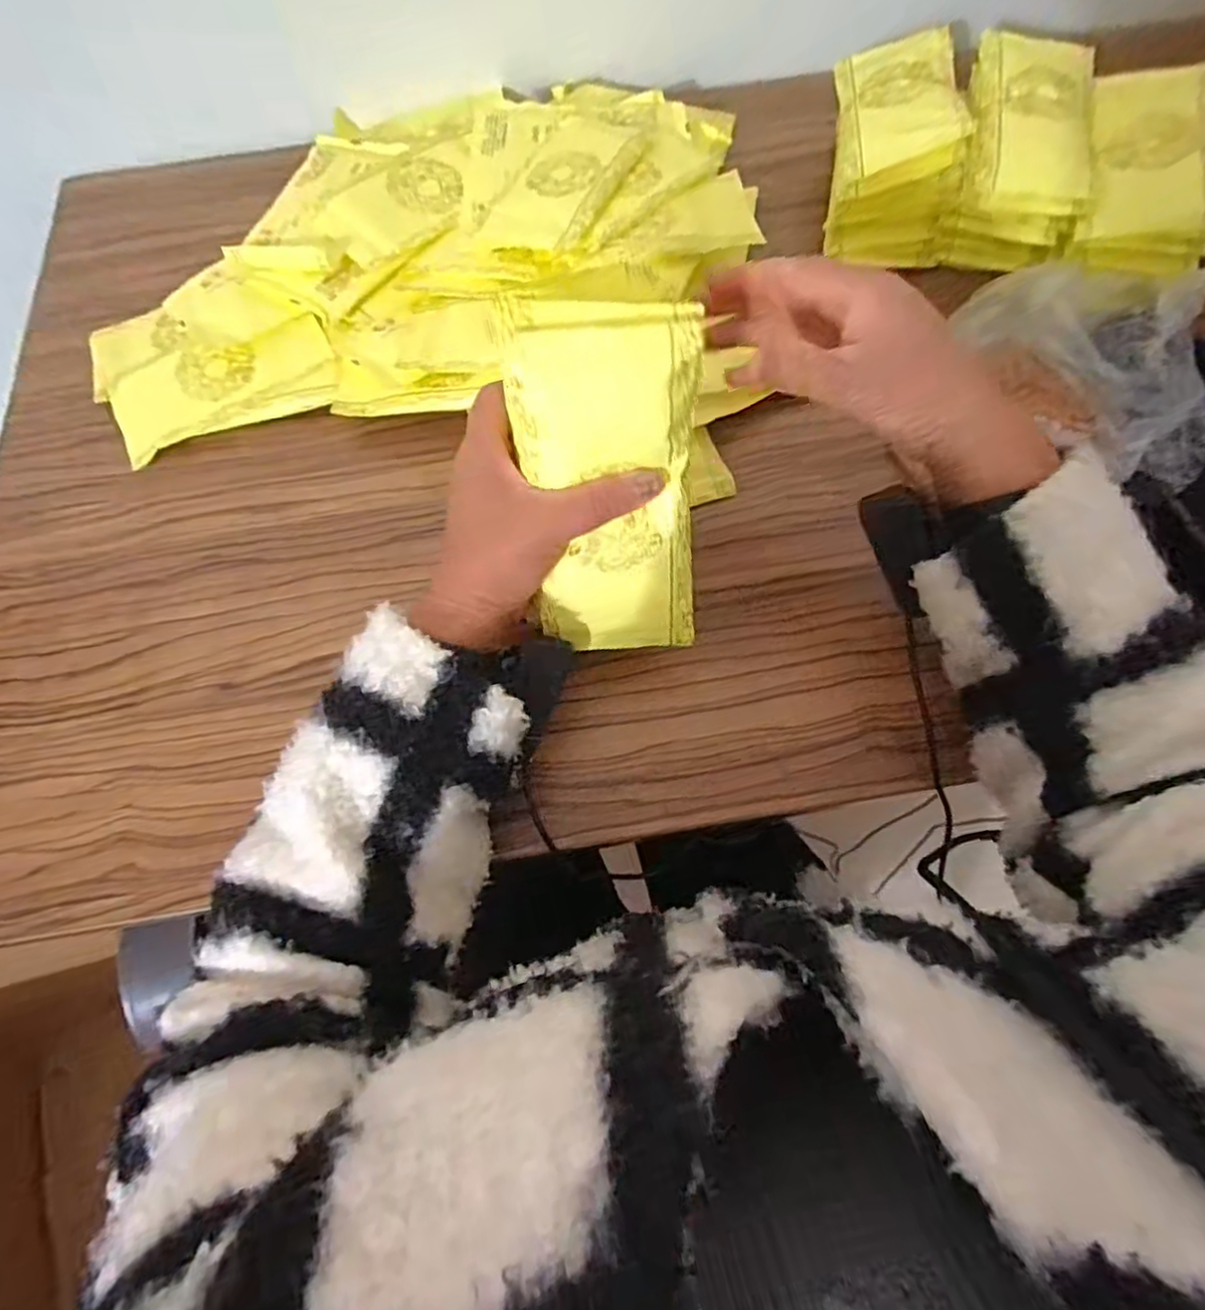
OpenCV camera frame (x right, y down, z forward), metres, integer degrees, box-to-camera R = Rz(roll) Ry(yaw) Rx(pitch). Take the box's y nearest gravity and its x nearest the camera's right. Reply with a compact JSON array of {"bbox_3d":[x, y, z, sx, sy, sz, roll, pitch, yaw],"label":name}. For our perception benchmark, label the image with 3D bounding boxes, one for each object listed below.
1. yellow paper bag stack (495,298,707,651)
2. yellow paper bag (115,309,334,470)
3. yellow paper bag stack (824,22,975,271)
[{"bbox_3d":[0.007,-0.080,0.335,0.088,0.180,0.020,-11,34,-4],"label":"yellow paper bag stack"},{"bbox_3d":[-0.293,-0.207,0.507,0.178,0.008,0.085,-17,78,3],"label":"yellow paper bag"},{"bbox_3d":[0.229,-0.415,0.524,0.087,0.088,0.167,5,71,2],"label":"yellow paper bag stack"}]

